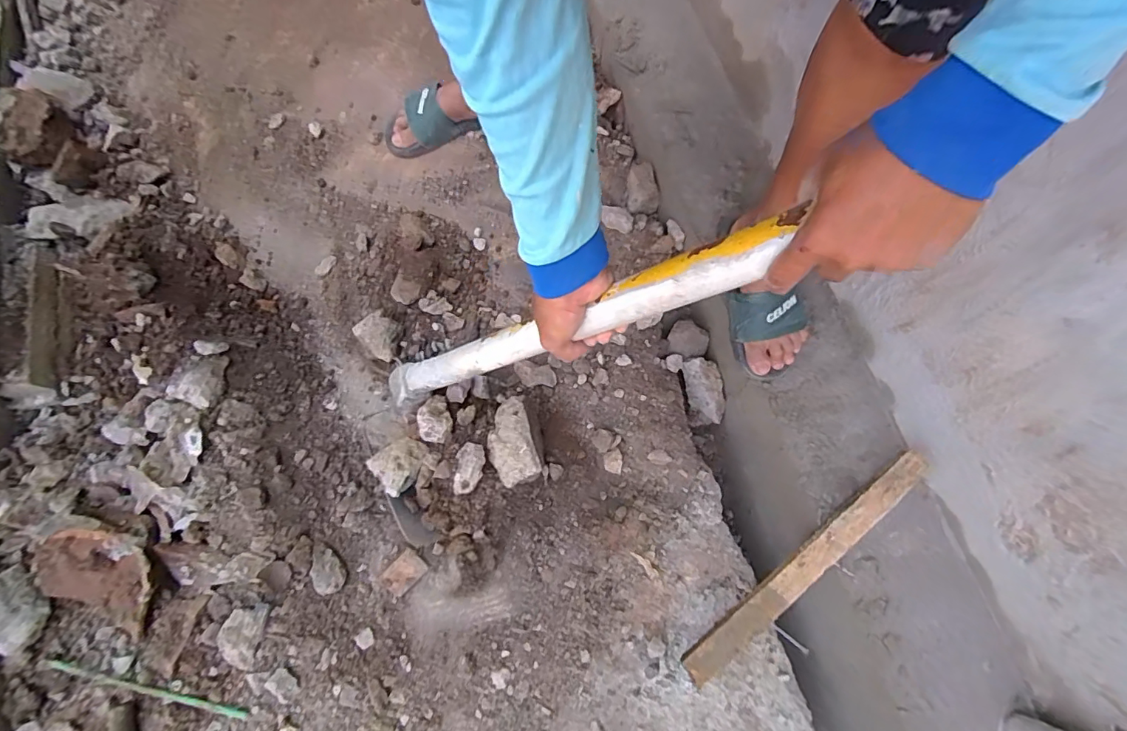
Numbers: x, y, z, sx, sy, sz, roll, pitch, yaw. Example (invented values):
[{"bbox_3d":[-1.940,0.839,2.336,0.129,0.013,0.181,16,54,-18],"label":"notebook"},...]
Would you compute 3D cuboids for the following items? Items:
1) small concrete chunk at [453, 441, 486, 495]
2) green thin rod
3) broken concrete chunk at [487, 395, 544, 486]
[{"bbox_3d":[-0.132,0.146,0.684,0.039,0.039,0.069,10,72,1],"label":"small concrete chunk"},{"bbox_3d":[-0.581,0.451,0.675,0.290,0.008,0.008,12,73,3],"label":"green thin rod"},{"bbox_3d":[-0.072,0.106,0.698,0.074,0.047,0.122,-11,73,-4],"label":"broken concrete chunk"}]

